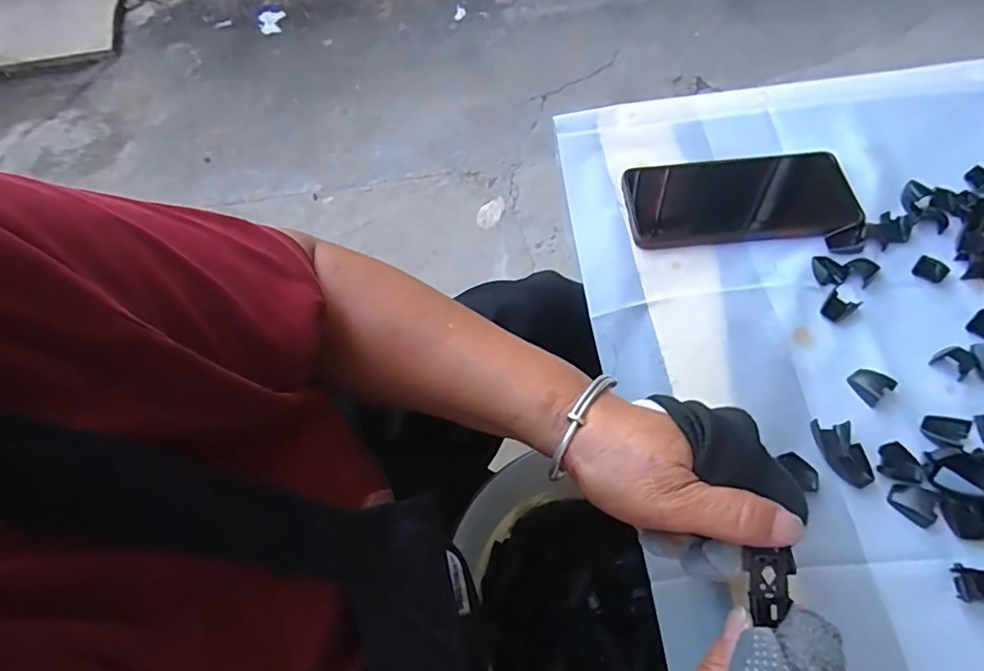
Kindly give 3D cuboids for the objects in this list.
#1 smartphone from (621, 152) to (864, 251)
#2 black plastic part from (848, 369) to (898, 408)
[{"bbox_3d":[0.189,-0.107,0.429,0.164,0.008,0.084,-6,59,1],"label":"smartphone"},{"bbox_3d":[0.239,0.031,0.350,0.023,0.004,0.021,-34,63,-15],"label":"black plastic part"}]

